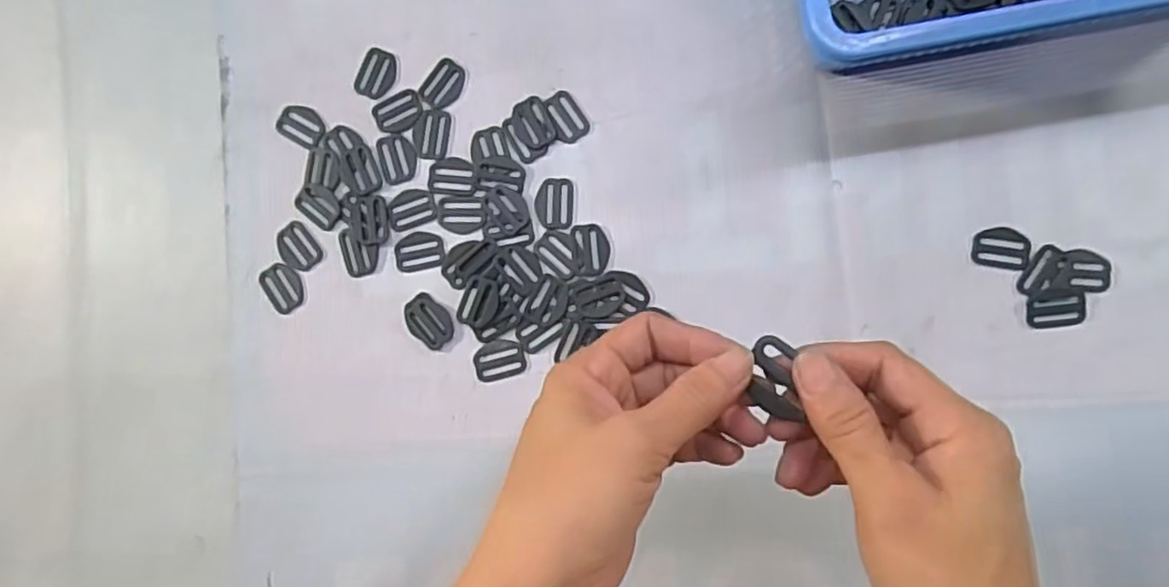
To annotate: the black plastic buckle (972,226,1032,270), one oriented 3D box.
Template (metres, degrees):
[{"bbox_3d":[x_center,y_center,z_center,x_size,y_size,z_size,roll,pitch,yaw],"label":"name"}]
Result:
[{"bbox_3d":[0.249,-0.028,0.408,0.031,0.004,0.024,8,90,5],"label":"black plastic buckle"}]

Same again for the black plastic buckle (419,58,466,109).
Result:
[{"bbox_3d":[-0.092,-0.137,0.447,0.022,0.004,0.032,34,92,5],"label":"black plastic buckle"}]

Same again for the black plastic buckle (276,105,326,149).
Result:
[{"bbox_3d":[-0.188,-0.112,0.456,0.033,0.005,0.024,31,92,5],"label":"black plastic buckle"}]

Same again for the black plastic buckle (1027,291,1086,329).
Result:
[{"bbox_3d":[0.278,0.010,0.403,0.033,0.004,0.020,-7,89,5],"label":"black plastic buckle"}]

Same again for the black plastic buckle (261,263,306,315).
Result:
[{"bbox_3d":[-0.198,-0.004,0.452,0.023,0.006,0.032,-35,86,4],"label":"black plastic buckle"}]

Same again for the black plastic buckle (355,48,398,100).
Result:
[{"bbox_3d":[-0.137,-0.145,0.451,0.023,0.004,0.032,23,91,5],"label":"black plastic buckle"}]

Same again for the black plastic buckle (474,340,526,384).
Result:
[{"bbox_3d":[-0.053,0.042,0.434,0.032,0.004,0.024,-16,88,5],"label":"black plastic buckle"}]

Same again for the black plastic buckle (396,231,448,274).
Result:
[{"bbox_3d":[-0.106,-0.028,0.444,0.033,0.004,0.026,-6,89,5],"label":"black plastic buckle"}]

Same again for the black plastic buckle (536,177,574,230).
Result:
[{"bbox_3d":[-0.019,-0.057,0.437,0.023,0.004,0.033,2,89,5],"label":"black plastic buckle"}]

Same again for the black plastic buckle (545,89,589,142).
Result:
[{"bbox_3d":[-0.012,-0.113,0.437,0.021,0.004,0.032,-34,87,4],"label":"black plastic buckle"}]

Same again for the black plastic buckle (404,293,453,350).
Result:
[{"bbox_3d":[-0.100,0.017,0.437,0.035,0.004,0.026,44,93,4],"label":"black plastic buckle"}]

